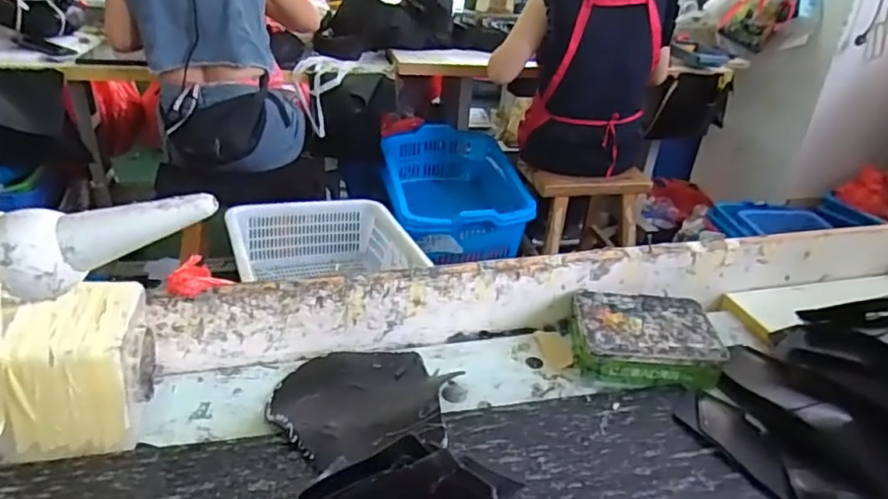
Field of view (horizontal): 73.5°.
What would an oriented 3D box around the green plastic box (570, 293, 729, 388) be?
[{"bbox_3d":[0.227,0.101,0.678,0.157,0.043,0.120,6,29,3],"label":"green plastic box"}]

